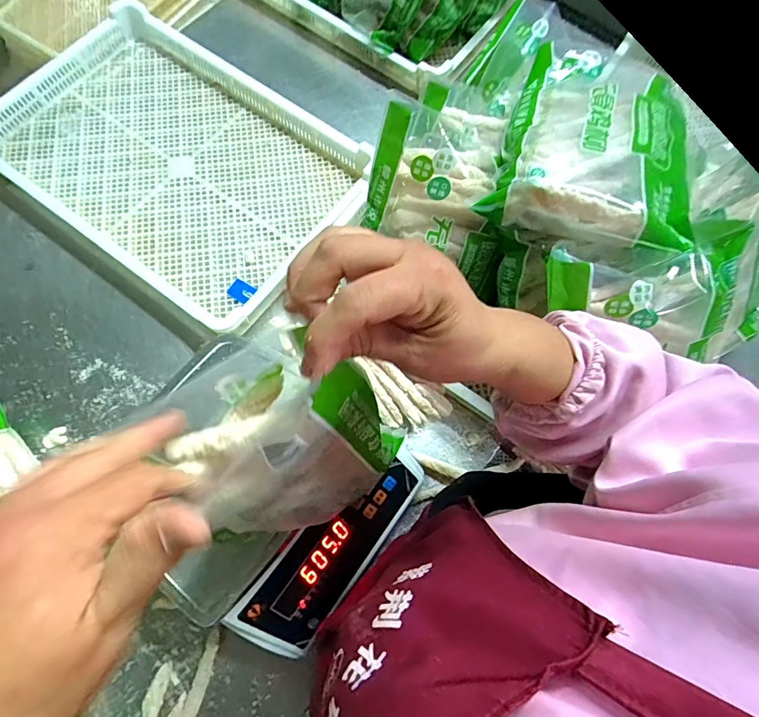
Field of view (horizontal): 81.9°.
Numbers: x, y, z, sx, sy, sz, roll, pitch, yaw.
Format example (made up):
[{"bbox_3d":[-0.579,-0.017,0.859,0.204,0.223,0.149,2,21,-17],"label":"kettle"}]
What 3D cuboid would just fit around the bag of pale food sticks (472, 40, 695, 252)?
[{"bbox_3d":[0.248,-0.246,0.491,0.209,0.068,0.276,21,69,13],"label":"bag of pale food sticks"}]

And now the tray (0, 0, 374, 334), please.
[{"bbox_3d":[-0.343,-0.344,0.738,0.632,0.051,0.402,37,76,9],"label":"tray"}]

